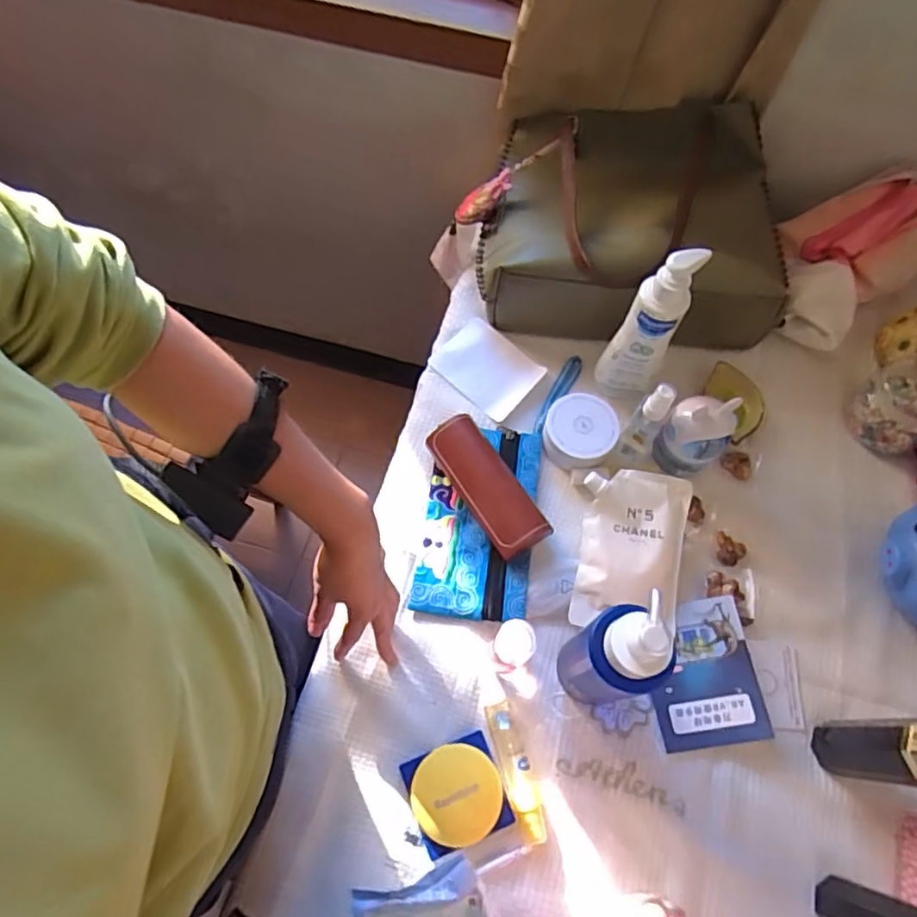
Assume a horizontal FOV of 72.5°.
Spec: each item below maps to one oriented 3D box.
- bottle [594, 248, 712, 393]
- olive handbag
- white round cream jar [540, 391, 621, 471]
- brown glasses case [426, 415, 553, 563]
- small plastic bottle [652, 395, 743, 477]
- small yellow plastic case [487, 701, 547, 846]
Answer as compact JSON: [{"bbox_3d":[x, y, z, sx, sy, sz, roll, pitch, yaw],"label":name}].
[{"bbox_3d":[0.189,-0.133,0.622,0.056,0.183,0.046,24,69,8],"label":"bottle"},{"bbox_3d":[0.206,-0.278,0.739,0.343,0.102,0.298,6,67,1],"label":"olive handbag"},{"bbox_3d":[0.132,-0.030,0.676,0.073,0.038,0.075,1,67,-1],"label":"white round cream jar"},{"bbox_3d":[0.028,0.028,0.656,0.057,0.036,0.156,-29,71,-13],"label":"brown glasses case"},{"bbox_3d":[0.242,-0.024,0.640,0.063,0.089,0.058,34,71,12],"label":"small plastic bottle"},{"bbox_3d":[0.052,0.279,0.559,0.026,0.023,0.114,-15,68,-8],"label":"small yellow plastic case"}]

